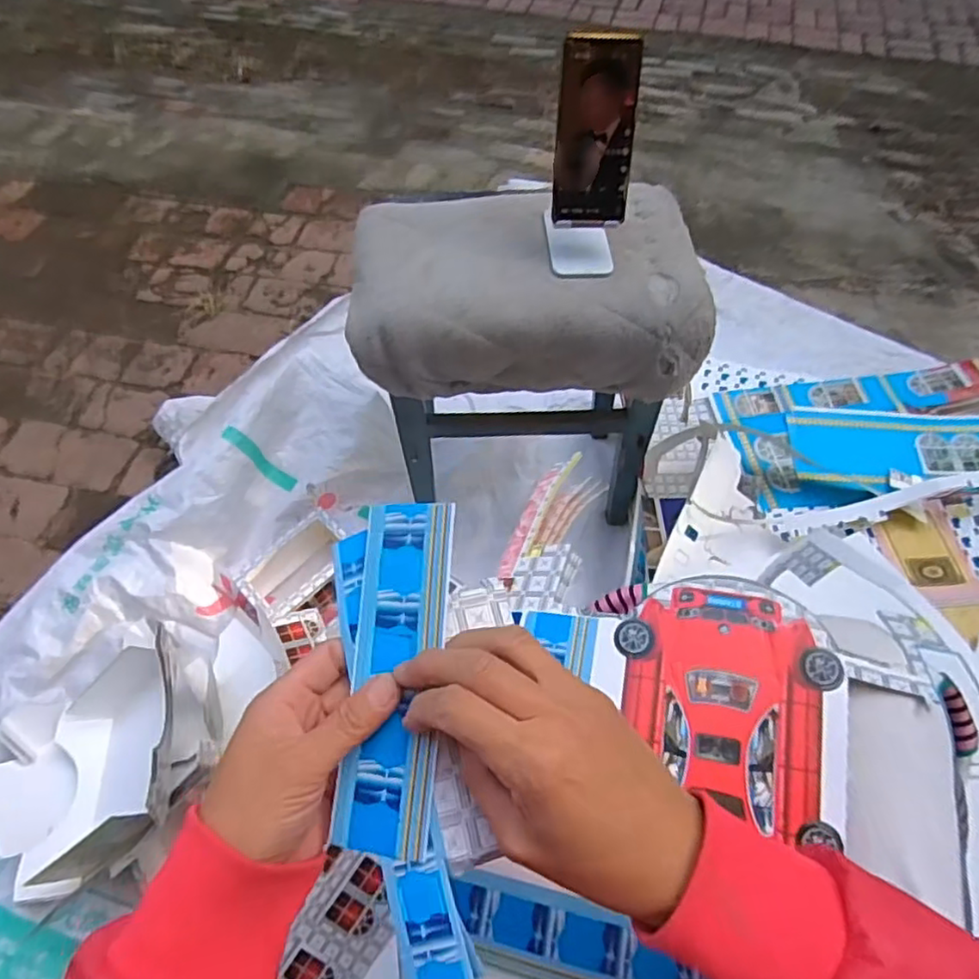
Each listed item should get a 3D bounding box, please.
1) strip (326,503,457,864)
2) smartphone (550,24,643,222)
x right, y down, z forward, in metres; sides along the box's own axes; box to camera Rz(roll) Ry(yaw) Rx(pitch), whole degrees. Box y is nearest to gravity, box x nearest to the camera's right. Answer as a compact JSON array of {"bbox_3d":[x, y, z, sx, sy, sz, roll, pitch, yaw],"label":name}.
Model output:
[{"bbox_3d":[-0.047,0.089,0.322,0.051,0.006,0.164,0,76,22],"label":"strip"},{"bbox_3d":[0.103,-0.339,0.619,0.074,0.158,0.015,3,30,2],"label":"smartphone"}]

